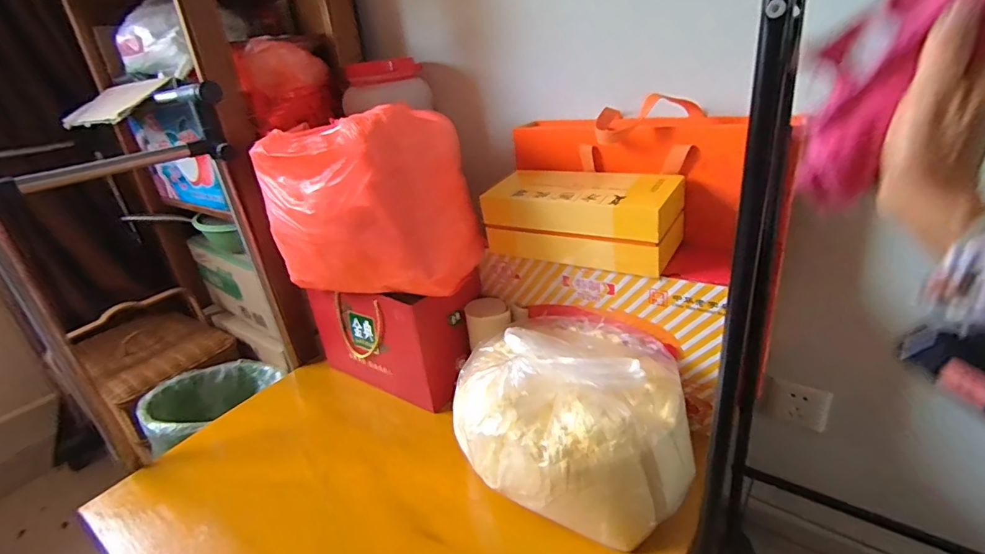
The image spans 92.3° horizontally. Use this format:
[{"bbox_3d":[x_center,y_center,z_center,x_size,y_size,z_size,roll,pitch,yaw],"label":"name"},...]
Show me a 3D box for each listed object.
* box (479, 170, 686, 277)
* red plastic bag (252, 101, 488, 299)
[{"bbox_3d":[0.125,-0.091,0.730,0.299,0.111,0.126,8,29,29],"label":"box"},{"bbox_3d":[-0.207,-0.126,0.772,0.331,0.251,0.220,6,28,26],"label":"red plastic bag"}]

